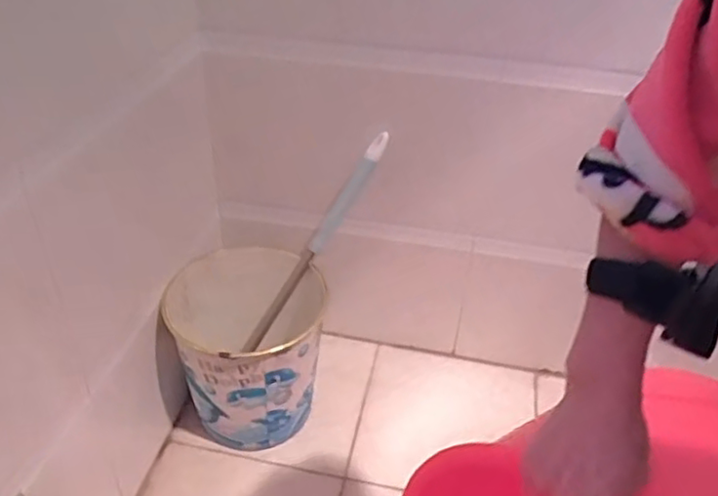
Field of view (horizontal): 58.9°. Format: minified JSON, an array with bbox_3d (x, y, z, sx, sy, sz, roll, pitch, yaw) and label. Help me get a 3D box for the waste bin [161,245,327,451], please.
[{"bbox_3d":[-0.181,0.174,1.044,0.237,0.254,0.261,-3,36,-8],"label":"waste bin"}]

